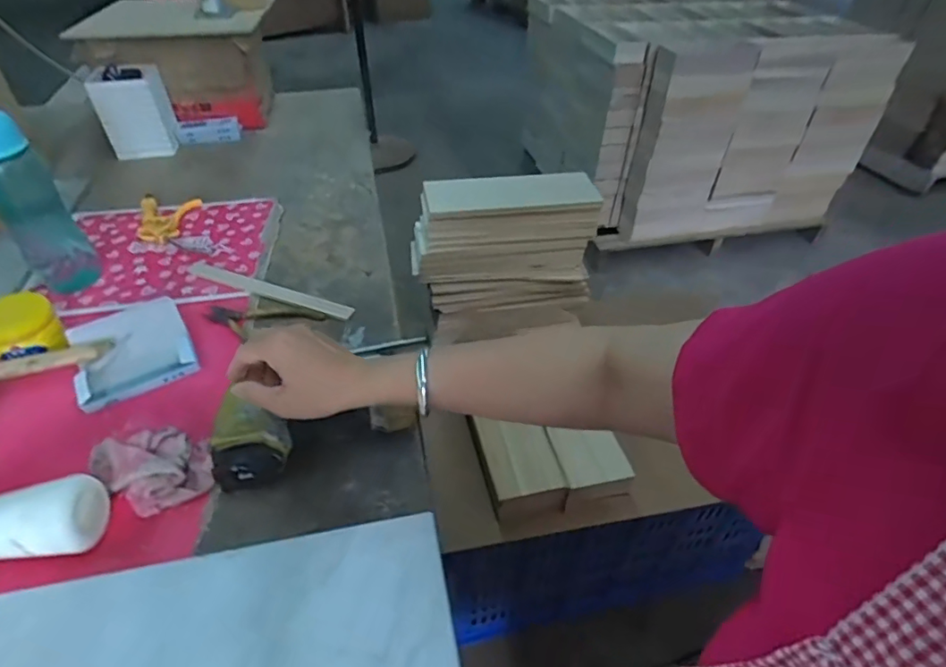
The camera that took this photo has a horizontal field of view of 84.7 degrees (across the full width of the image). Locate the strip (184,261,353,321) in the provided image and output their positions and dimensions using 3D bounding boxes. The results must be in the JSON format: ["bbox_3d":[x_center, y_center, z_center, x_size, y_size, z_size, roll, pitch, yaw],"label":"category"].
[{"bbox_3d":[-0.295,-0.065,0.745,0.289,0.006,0.029,16,49,18],"label":"strip"}]

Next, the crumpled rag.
[{"bbox_3d":[-0.319,0.122,0.515,0.118,0.031,0.080,25,47,24],"label":"crumpled rag"}]

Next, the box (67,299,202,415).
[{"bbox_3d":[-0.418,0.018,0.637,0.122,0.019,0.150,-23,48,-25],"label":"box"}]

